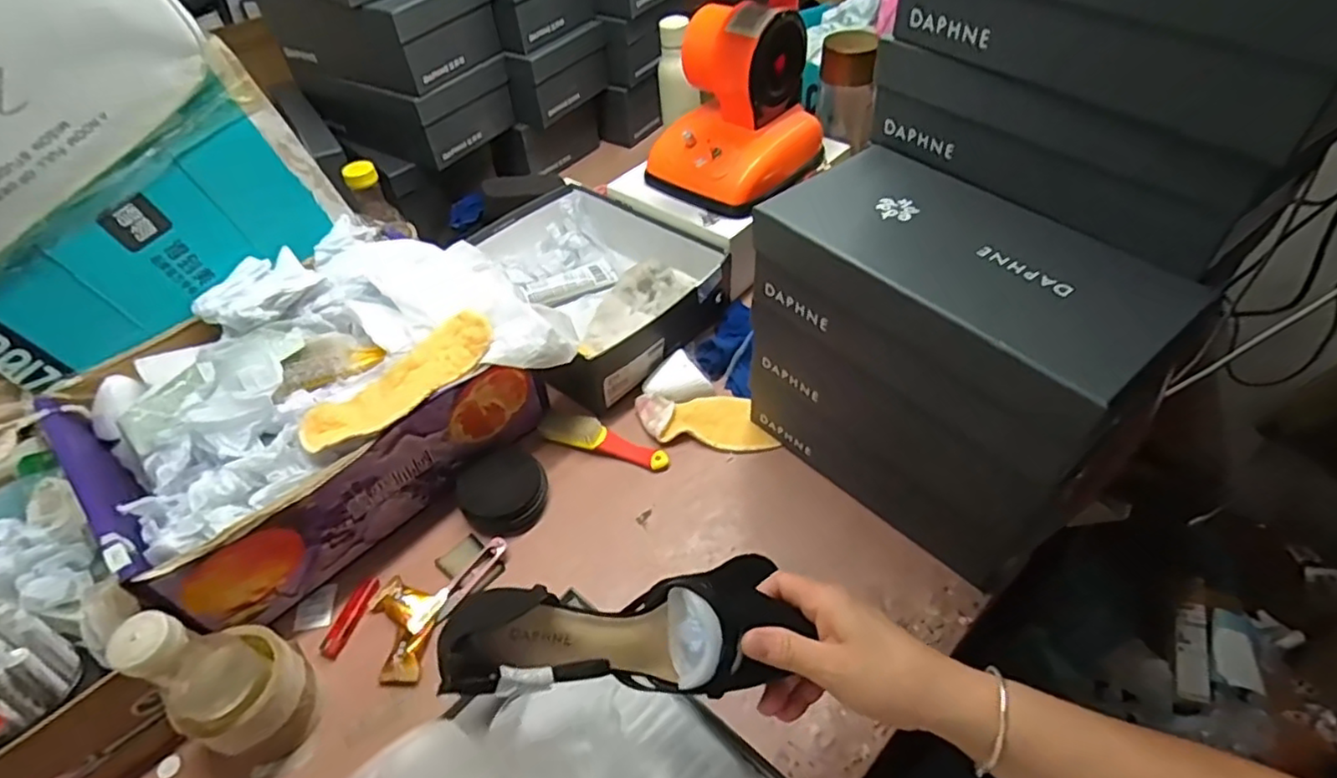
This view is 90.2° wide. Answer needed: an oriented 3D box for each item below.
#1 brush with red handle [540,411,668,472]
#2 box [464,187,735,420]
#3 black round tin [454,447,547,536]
[{"bbox_3d":[-0.073,0.055,0.760,0.155,0.023,0.041,12,50,15],"label":"brush with red handle"},{"bbox_3d":[-0.124,-0.133,0.883,0.331,0.105,0.278,31,57,28],"label":"box"},{"bbox_3d":[-0.176,0.105,0.709,0.092,0.042,0.088,-2,48,2],"label":"black round tin"}]

